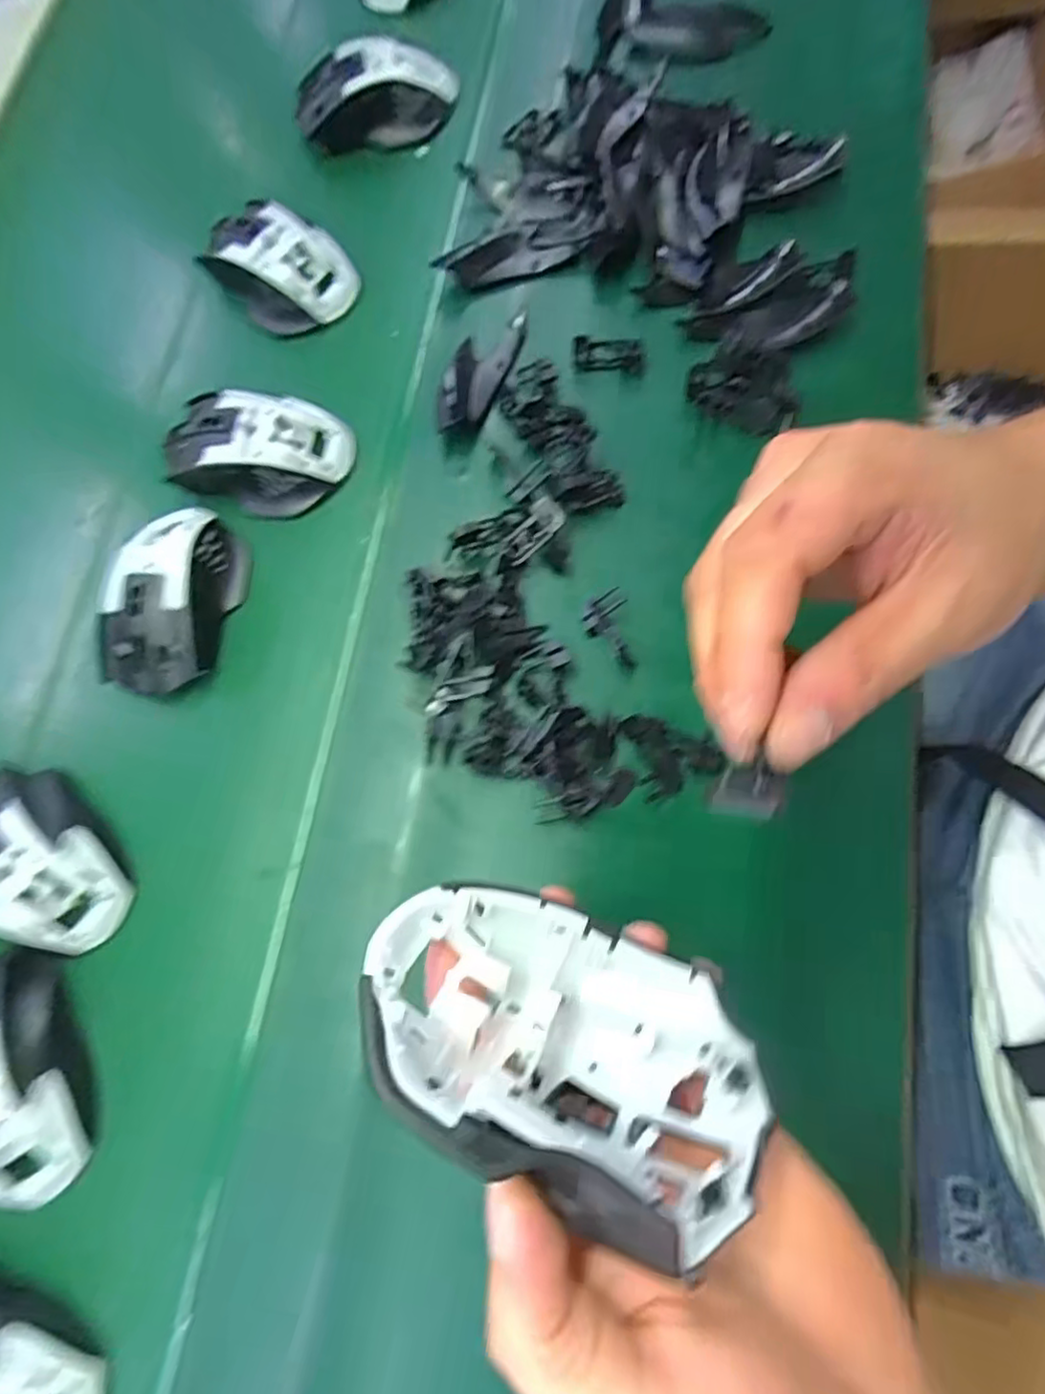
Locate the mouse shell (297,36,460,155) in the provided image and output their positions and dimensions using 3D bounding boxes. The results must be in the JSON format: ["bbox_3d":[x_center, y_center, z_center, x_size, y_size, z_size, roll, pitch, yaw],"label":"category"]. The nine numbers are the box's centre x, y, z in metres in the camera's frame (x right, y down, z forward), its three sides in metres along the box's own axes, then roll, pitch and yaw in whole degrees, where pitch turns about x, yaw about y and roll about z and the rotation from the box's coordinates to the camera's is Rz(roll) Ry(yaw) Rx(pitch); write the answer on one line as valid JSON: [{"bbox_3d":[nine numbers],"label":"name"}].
[{"bbox_3d":[-0.106,-0.431,0.470,0.112,0.043,0.049,-6,74,5],"label":"mouse shell"}]

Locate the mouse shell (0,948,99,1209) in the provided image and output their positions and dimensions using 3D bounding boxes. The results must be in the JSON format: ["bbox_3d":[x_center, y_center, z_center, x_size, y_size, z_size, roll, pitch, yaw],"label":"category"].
[{"bbox_3d":[-0.255,0.187,0.319,0.074,0.039,0.118,-34,74,-3],"label":"mouse shell"}]

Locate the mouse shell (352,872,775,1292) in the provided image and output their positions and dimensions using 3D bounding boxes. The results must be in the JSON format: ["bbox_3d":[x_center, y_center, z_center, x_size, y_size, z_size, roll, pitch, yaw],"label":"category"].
[{"bbox_3d":[0.007,0.103,0.187,0.113,0.074,0.037,22,120,9],"label":"mouse shell"}]

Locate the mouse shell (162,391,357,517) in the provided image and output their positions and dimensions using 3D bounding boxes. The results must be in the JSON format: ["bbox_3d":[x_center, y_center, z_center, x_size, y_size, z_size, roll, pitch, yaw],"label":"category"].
[{"bbox_3d":[-0.160,-0.149,0.400,0.106,0.034,0.067,-1,74,7],"label":"mouse shell"}]

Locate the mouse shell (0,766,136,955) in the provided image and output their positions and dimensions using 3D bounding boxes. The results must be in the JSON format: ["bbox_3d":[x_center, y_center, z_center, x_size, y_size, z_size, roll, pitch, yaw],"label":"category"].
[{"bbox_3d":[-0.260,0.084,0.351,0.115,0.043,0.068,34,81,15],"label":"mouse shell"}]

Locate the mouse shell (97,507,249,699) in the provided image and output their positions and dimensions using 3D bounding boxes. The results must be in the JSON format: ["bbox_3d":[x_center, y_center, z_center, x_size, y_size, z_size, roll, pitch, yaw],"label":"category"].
[{"bbox_3d":[-0.203,-0.059,0.382,0.070,0.042,0.112,11,76,10],"label":"mouse shell"}]

